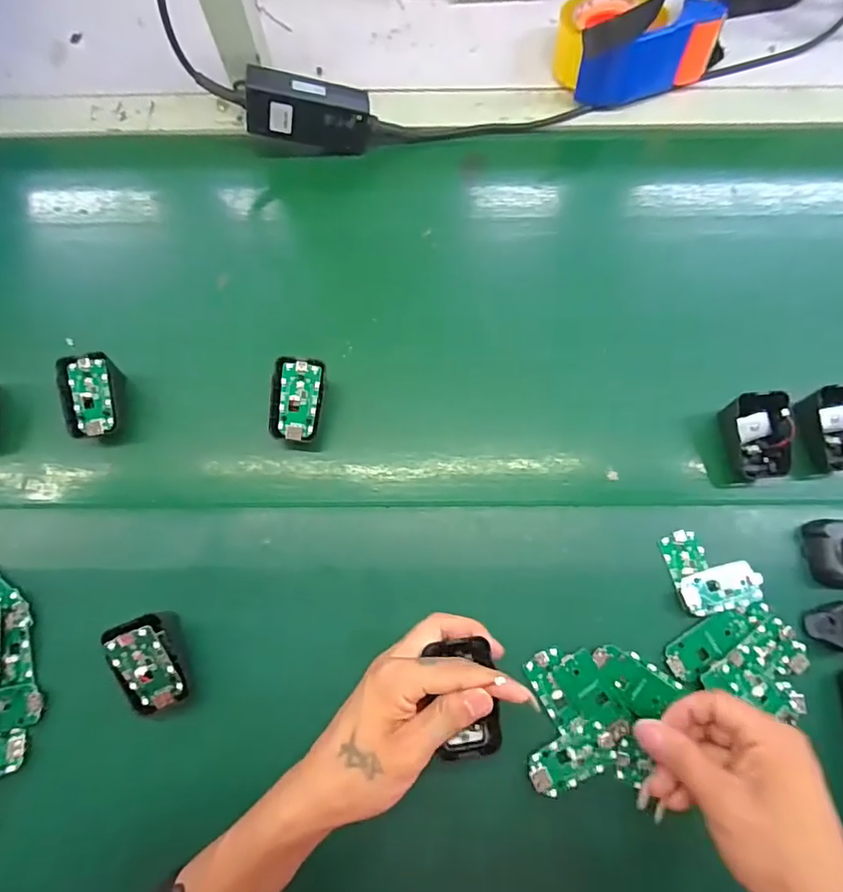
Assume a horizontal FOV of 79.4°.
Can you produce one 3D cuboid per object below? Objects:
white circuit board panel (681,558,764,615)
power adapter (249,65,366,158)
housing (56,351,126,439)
[{"bbox_3d":[0.233,0.110,0.394,0.061,0.005,0.031,-13,74,-4],"label":"white circuit board panel"},{"bbox_3d":[-0.109,-0.325,0.497,0.115,0.052,0.030,1,72,-19],"label":"power adapter"},{"bbox_3d":[-0.282,-0.040,0.436,0.040,0.041,0.065,-6,73,-1],"label":"housing"}]

